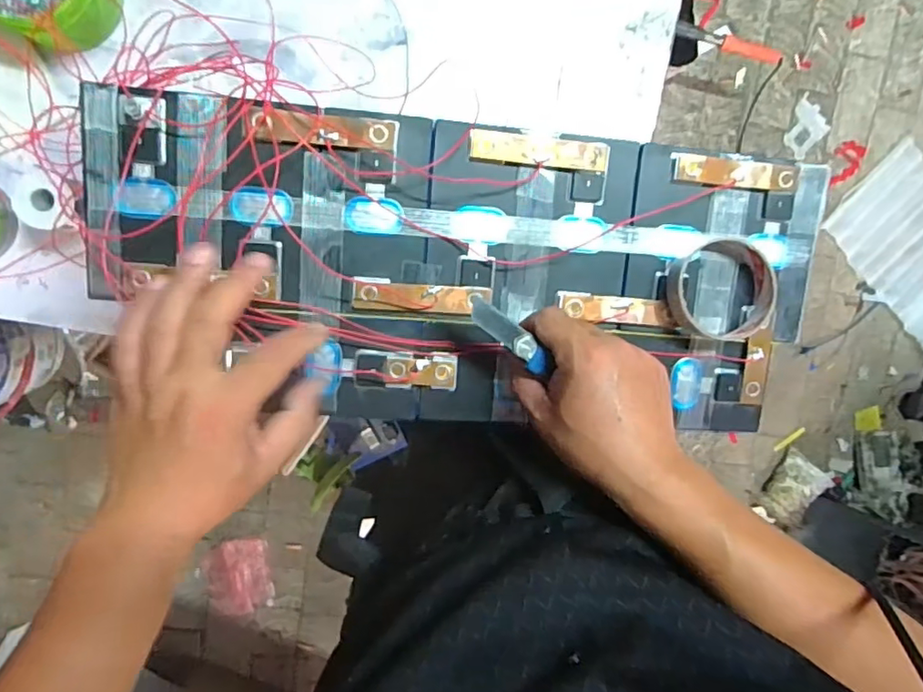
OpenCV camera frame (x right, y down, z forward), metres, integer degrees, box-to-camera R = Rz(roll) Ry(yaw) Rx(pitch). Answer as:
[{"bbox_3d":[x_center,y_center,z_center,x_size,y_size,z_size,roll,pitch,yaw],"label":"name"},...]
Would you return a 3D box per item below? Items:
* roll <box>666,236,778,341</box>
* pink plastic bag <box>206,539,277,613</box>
[{"bbox_3d":[0.206,-0.044,0.459,0.084,0.022,0.079,-1,99,-7],"label":"roll"},{"bbox_3d":[-0.549,0.572,1.421,0.157,0.026,0.189,-8,99,-6],"label":"pink plastic bag"}]

